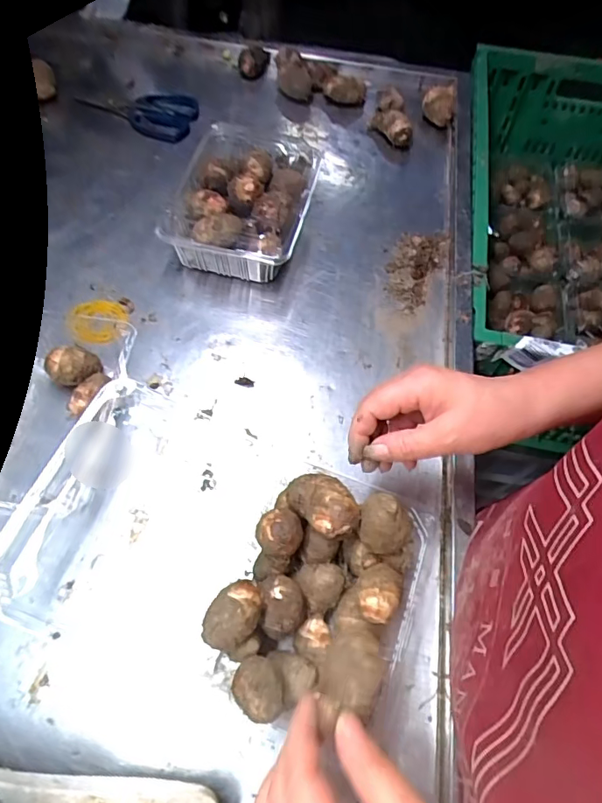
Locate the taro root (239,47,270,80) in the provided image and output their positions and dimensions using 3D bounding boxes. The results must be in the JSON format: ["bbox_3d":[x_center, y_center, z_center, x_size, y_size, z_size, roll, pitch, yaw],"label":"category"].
[{"bbox_3d":[-0.064,-0.458,0.666,0.040,0.030,0.034,-3,62,-6],"label":"taro root"}]

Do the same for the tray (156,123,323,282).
[{"bbox_3d":[-0.058,-0.213,0.525,0.133,0.073,0.181,15,62,4],"label":"tray"}]

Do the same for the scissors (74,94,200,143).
[{"bbox_3d":[-0.207,-0.361,0.626,0.145,0.024,0.074,3,62,-3],"label":"scissors"}]

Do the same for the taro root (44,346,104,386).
[{"bbox_3d":[-0.200,-0.029,0.437,0.042,0.034,0.032,-31,68,-18],"label":"taro root"}]

